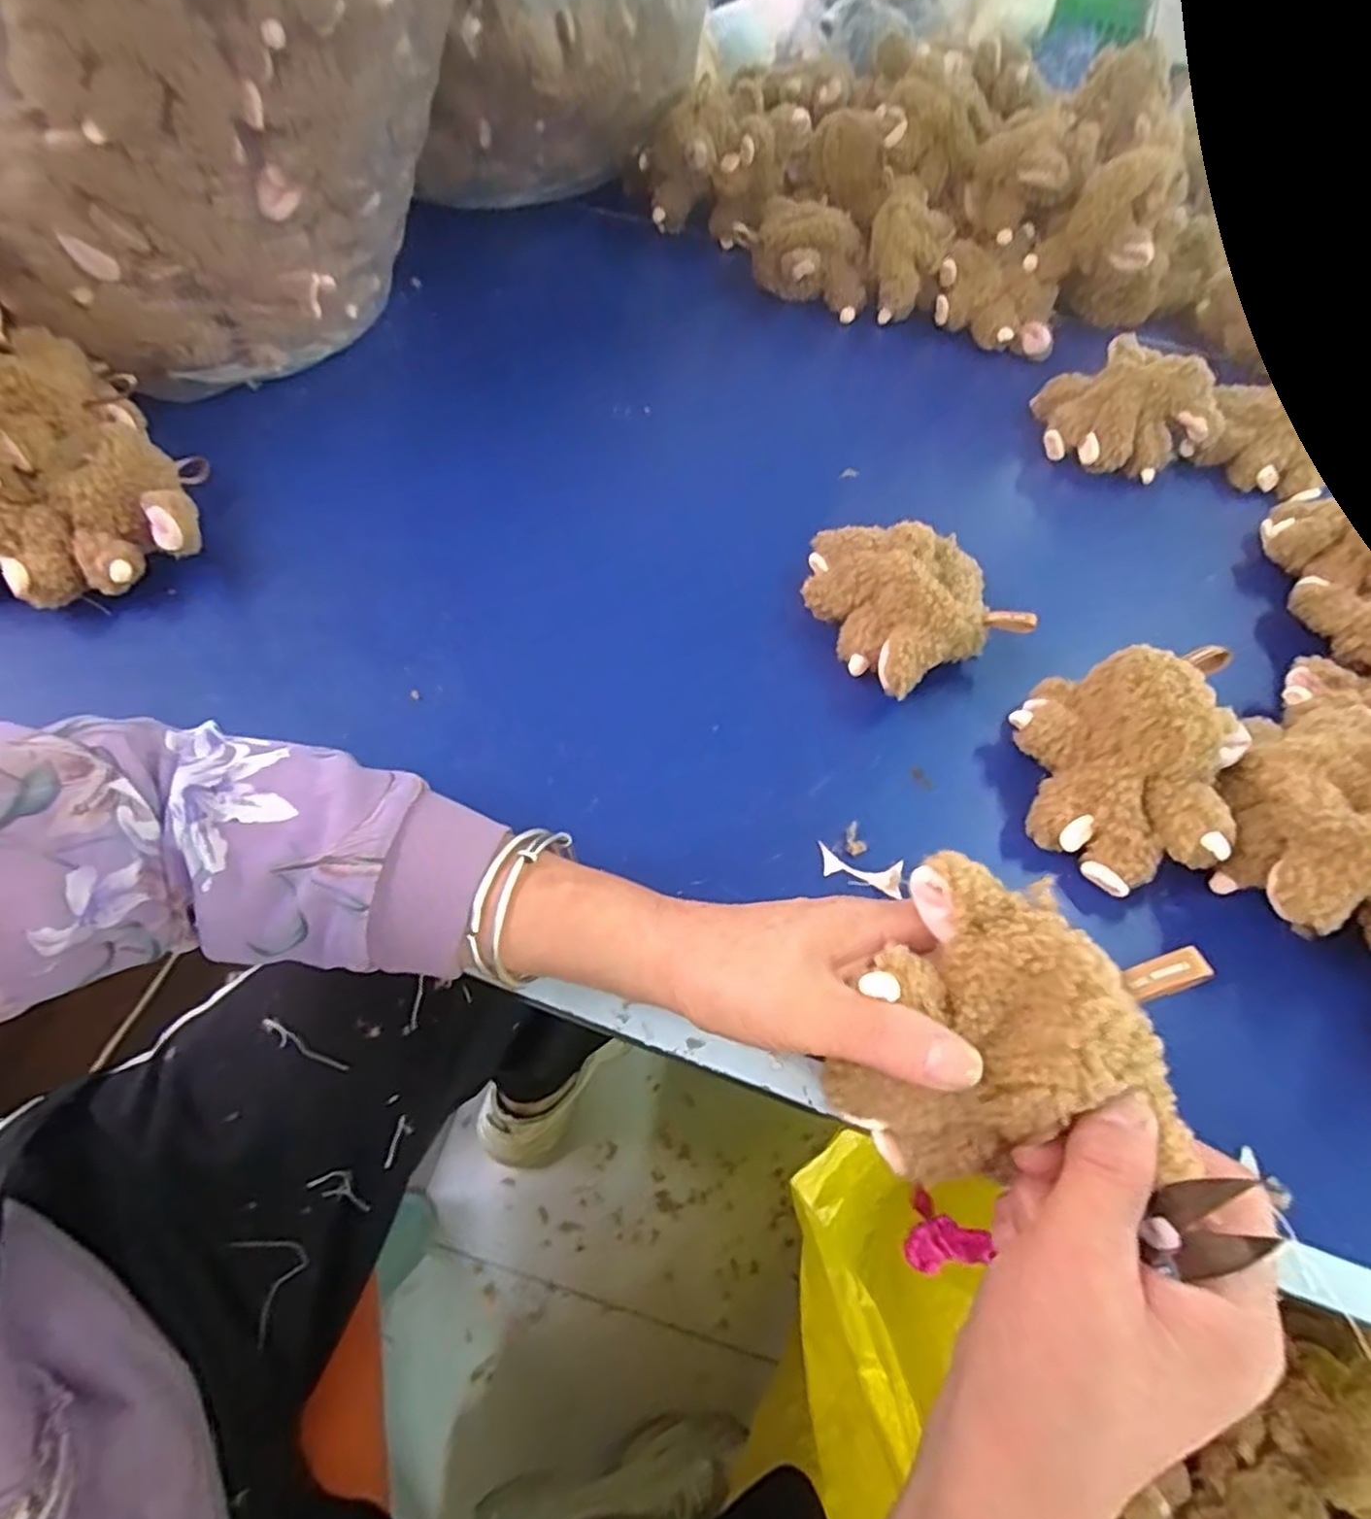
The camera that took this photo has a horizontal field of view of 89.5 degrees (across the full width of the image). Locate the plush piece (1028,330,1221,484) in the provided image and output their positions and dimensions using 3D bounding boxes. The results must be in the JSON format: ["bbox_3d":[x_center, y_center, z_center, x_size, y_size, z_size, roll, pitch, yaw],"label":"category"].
[{"bbox_3d":[0.343,-0.276,0.544,0.090,0.064,0.129,-37,68,-23],"label":"plush piece"}]

